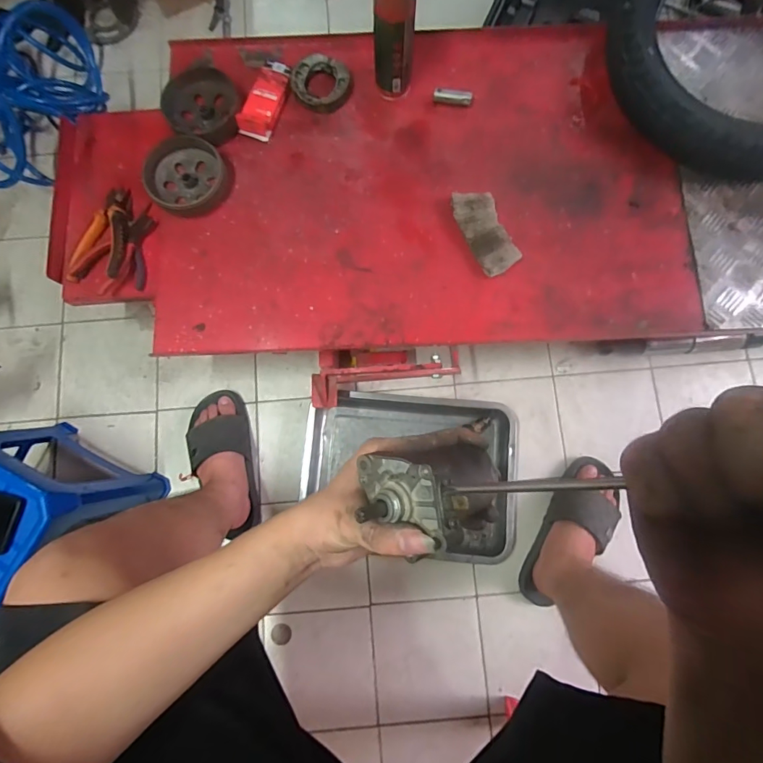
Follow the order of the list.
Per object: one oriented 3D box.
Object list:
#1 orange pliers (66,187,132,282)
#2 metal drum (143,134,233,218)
[{"bbox_3d":[-0.474,-0.247,0.751,0.084,0.035,0.155,6,80,2],"label":"orange pliers"},{"bbox_3d":[-0.341,-0.360,0.787,0.138,0.033,0.138,0,85,-6],"label":"metal drum"}]

